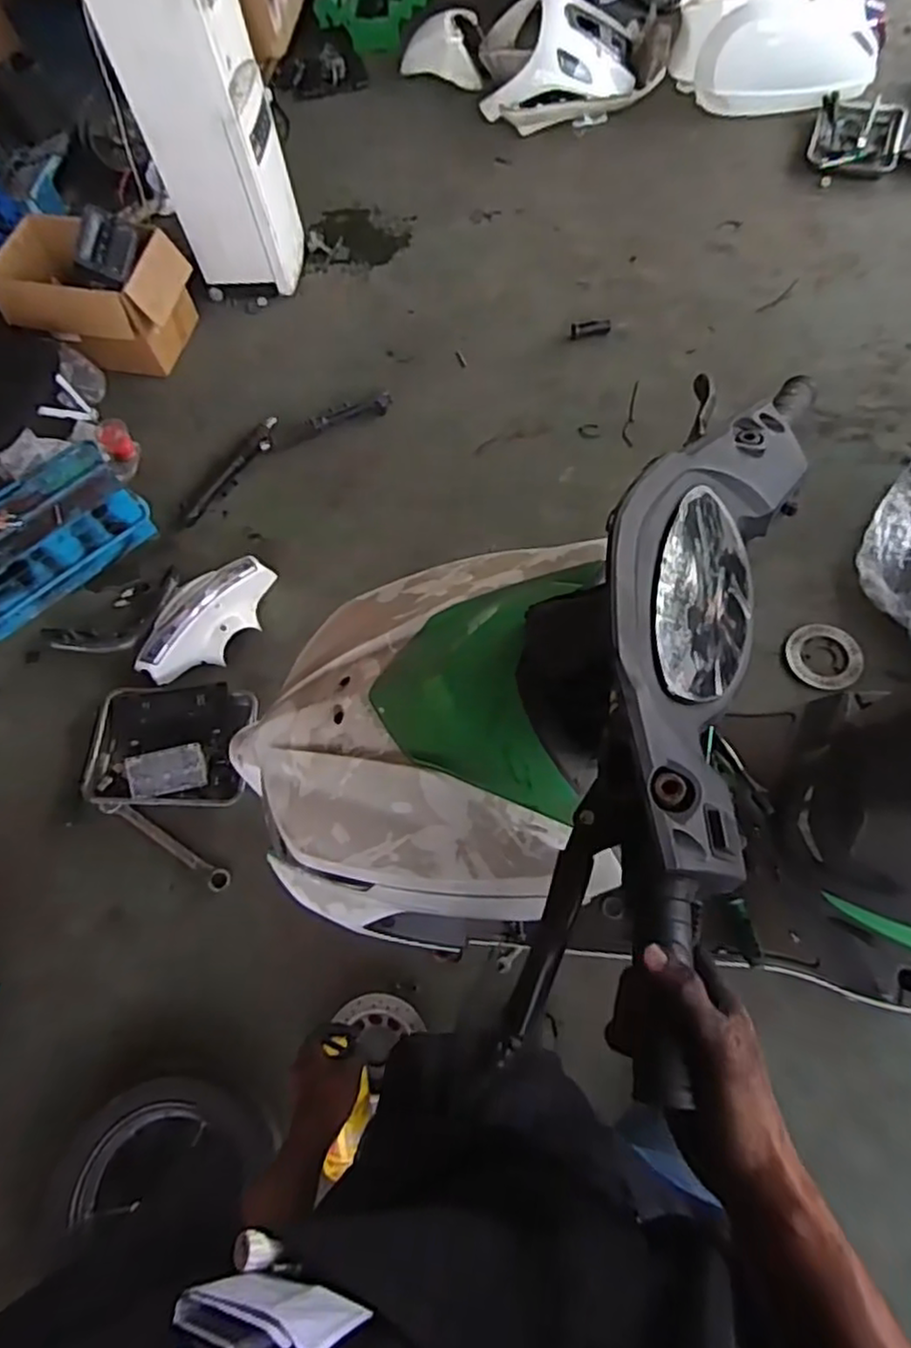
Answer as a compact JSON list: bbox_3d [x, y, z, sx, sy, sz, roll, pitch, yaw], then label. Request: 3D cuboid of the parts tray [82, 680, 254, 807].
[{"bbox_3d":[-0.699,0.162,1.637,0.399,0.087,0.300,-1,67,7],"label":"parts tray"}]

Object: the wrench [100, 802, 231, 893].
[{"bbox_3d":[-0.678,0.393,1.596,0.358,0.027,0.045,28,70,16],"label":"wrench"}]

